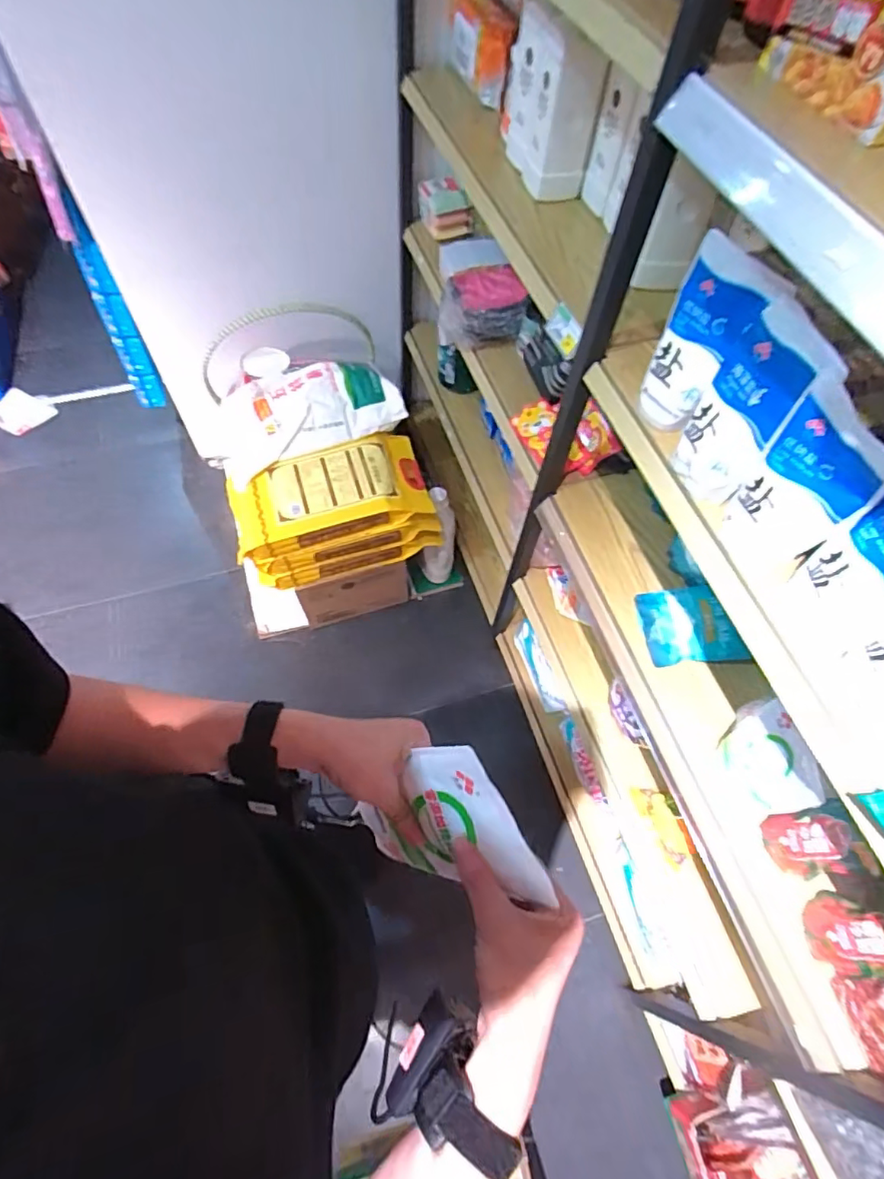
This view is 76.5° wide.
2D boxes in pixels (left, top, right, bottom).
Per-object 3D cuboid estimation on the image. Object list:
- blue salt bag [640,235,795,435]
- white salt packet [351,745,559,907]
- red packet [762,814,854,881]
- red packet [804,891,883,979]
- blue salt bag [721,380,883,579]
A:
[{"bbox_3d":[0.284,-0.274,0.629,0.049,0.184,0.104,-16,64,-11],"label":"blue salt bag"},{"bbox_3d":[-0.007,0.190,0.453,0.015,0.182,0.116,-20,84,-42],"label":"white salt packet"},{"bbox_3d":[0.450,0.313,0.685,0.034,0.164,0.079,-18,64,-12],"label":"red packet"},{"bbox_3d":[0.475,0.396,0.644,0.038,0.140,0.081,4,61,-1],"label":"red packet"},{"bbox_3d":[0.339,-0.092,0.541,0.027,0.184,0.099,-26,66,-16],"label":"blue salt bag"}]

